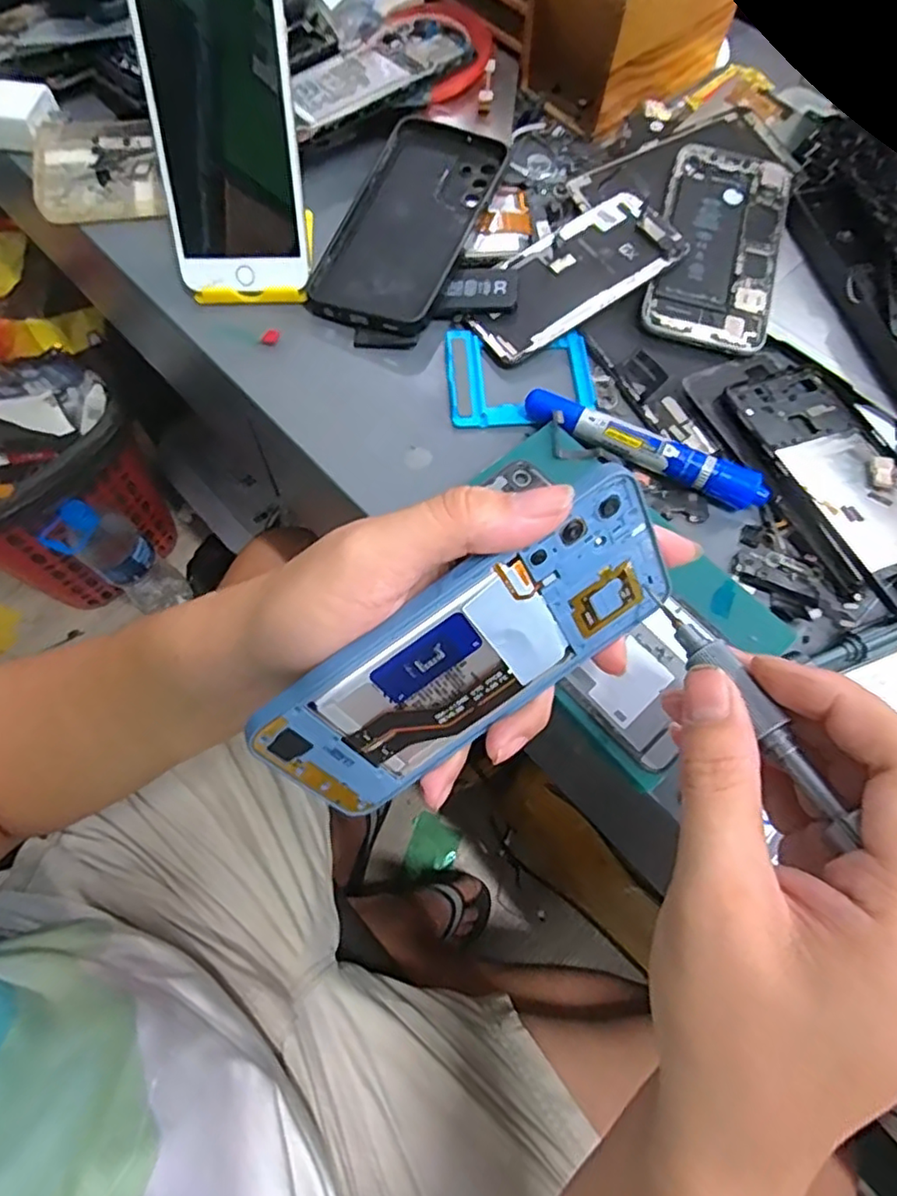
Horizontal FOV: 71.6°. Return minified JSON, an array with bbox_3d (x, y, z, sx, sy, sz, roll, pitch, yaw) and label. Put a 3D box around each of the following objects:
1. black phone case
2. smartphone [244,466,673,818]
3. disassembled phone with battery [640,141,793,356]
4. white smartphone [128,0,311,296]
[{"bbox_3d":[-0.024,-0.239,0.396,0.079,0.016,0.164,20,72,7],"label":"black phone case"},{"bbox_3d":[0.010,0.023,0.230,0.156,0.076,0.004,-36,42,2],"label":"smartphone"},{"bbox_3d":[0.171,-0.224,0.392,0.074,0.011,0.151,16,72,6],"label":"disassembled phone with battery"},{"bbox_3d":[-0.123,-0.255,0.343,0.076,0.153,0.012,-3,30,-4],"label":"white smartphone"}]

